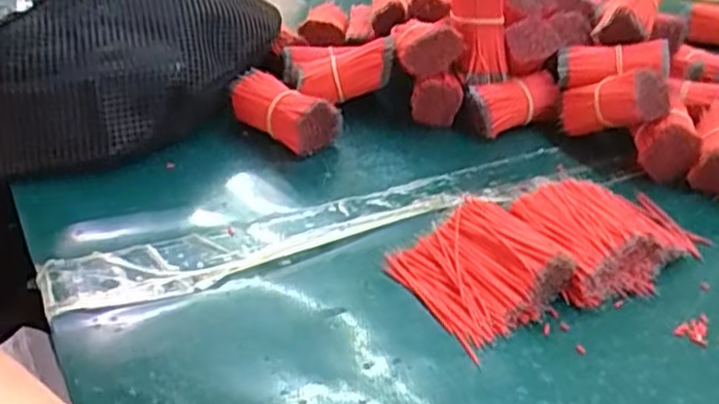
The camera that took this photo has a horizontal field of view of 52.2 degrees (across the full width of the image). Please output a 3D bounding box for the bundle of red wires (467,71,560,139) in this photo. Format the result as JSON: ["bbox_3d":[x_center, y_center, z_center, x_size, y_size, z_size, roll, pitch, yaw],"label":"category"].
[{"bbox_3d":[0.105,-0.064,0.496,0.065,0.032,0.024,-12,35,-21],"label":"bundle of red wires"}]

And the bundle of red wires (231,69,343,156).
[{"bbox_3d":[-0.050,-0.056,0.470,0.069,0.037,0.033,21,37,28],"label":"bundle of red wires"}]

